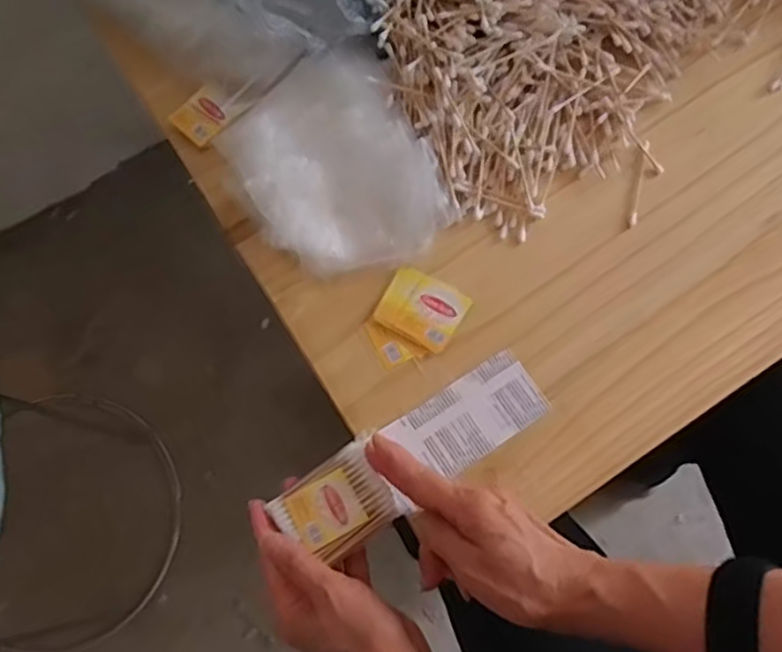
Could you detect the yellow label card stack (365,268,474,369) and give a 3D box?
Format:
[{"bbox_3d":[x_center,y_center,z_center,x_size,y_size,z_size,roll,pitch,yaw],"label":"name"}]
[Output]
[{"bbox_3d":[0.017,-0.005,0.491,0.058,0.006,0.071,30,77,10],"label":"yellow label card stack"}]

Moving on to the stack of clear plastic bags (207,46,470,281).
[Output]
[{"bbox_3d":[-0.041,-0.120,0.507,0.135,0.037,0.165,-31,75,-7],"label":"stack of clear plastic bags"}]

